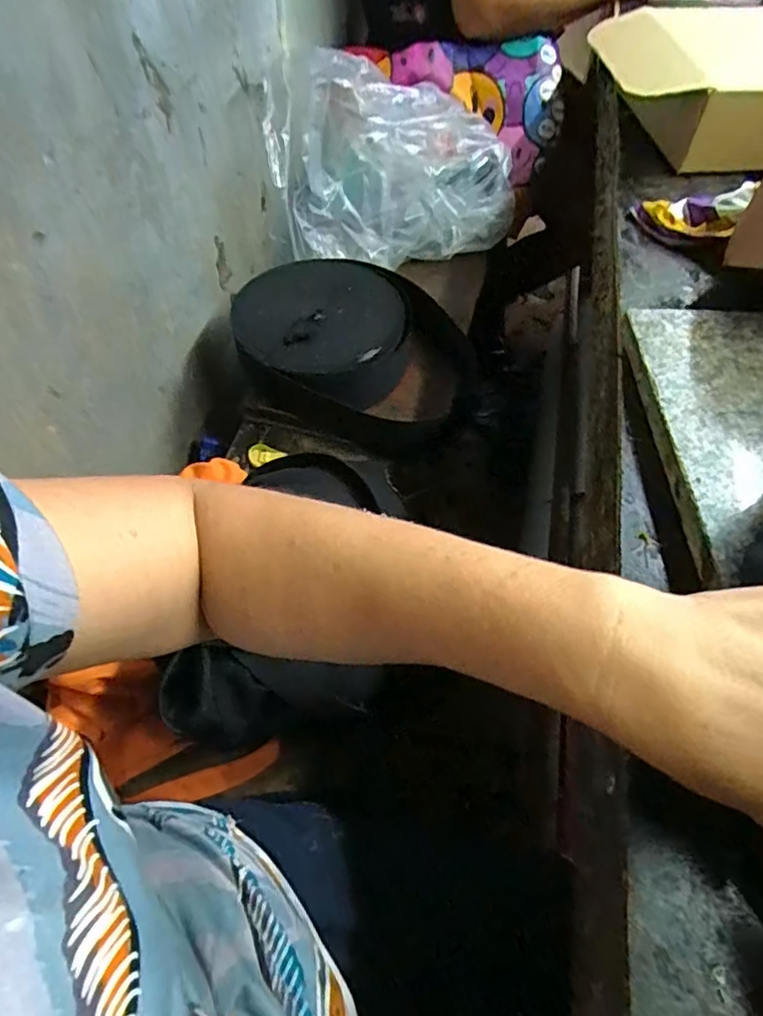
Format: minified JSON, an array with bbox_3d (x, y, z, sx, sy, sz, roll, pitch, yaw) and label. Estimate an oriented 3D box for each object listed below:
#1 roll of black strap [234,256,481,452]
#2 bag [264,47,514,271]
[{"bbox_3d":[-0.034,-0.197,0.749,0.274,0.115,0.258,0,56,0],"label":"roll of black strap"},{"bbox_3d":[0.013,-0.494,0.824,0.338,0.204,0.190,-13,57,-8],"label":"bag"}]

